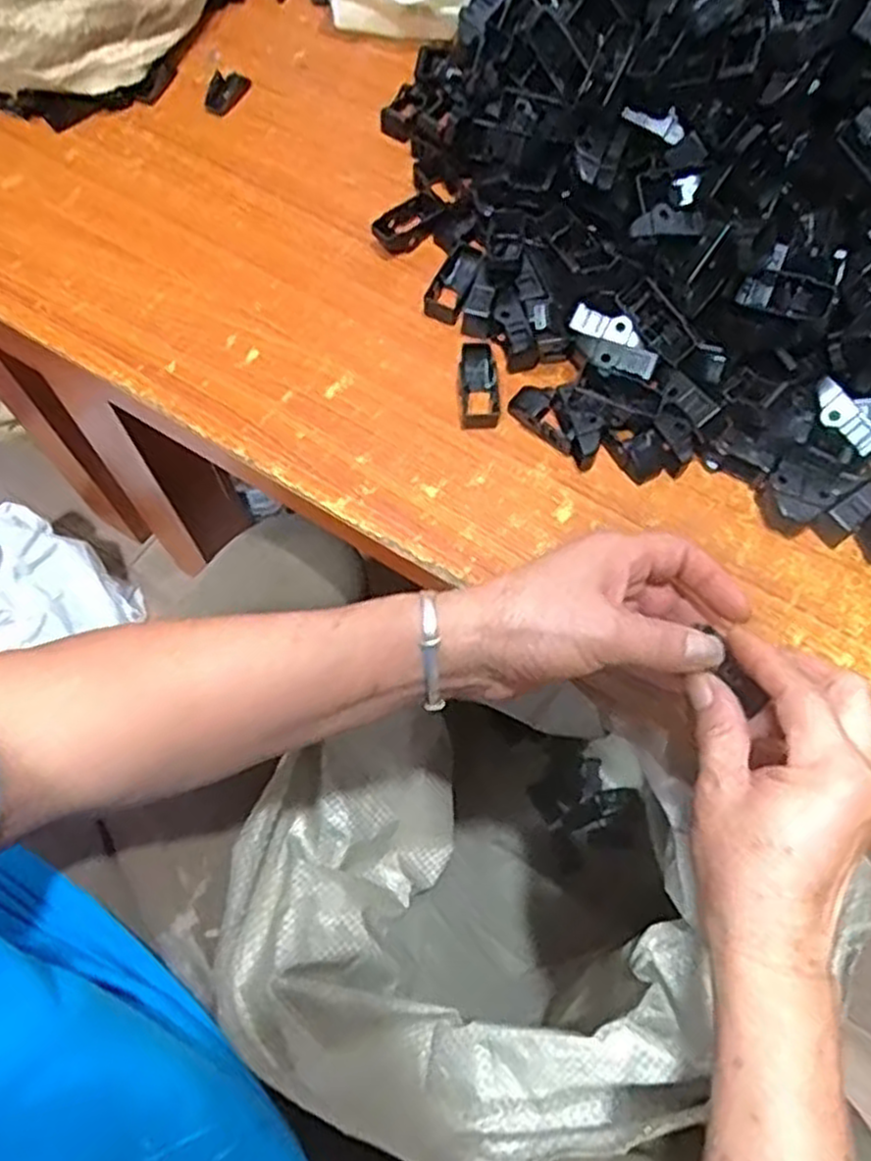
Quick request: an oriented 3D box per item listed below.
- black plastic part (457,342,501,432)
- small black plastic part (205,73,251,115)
[{"bbox_3d":[0.026,-0.117,0.463,0.023,0.015,0.050,-2,68,-2],"label":"black plastic part"},{"bbox_3d":[-0.149,-0.353,0.555,0.019,0.013,0.040,19,69,7],"label":"small black plastic part"}]

